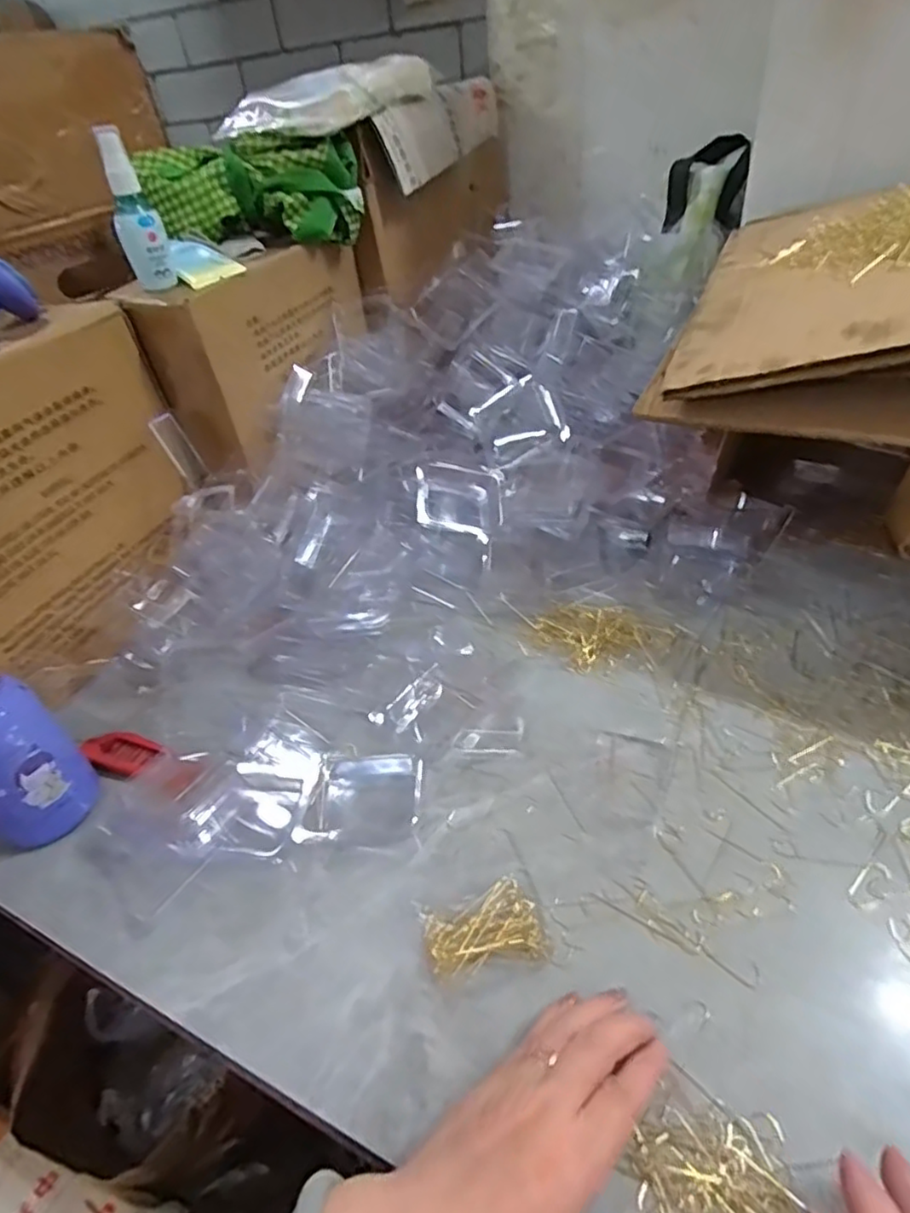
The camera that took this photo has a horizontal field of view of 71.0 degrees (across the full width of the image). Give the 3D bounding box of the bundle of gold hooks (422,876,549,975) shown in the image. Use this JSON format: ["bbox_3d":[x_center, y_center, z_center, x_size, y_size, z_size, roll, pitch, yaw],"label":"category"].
[{"bbox_3d":[0.017,0.194,0.383,0.067,0.014,0.047,-15,41,-9],"label":"bundle of gold hooks"}]

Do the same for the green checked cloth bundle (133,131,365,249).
[{"bbox_3d":[-0.203,-0.424,0.658,0.210,0.087,0.073,-9,41,-2],"label":"green checked cloth bundle"}]

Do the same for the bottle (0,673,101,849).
[{"bbox_3d":[-0.314,0.105,0.445,0.065,0.135,0.067,-22,43,-17],"label":"bottle"}]

